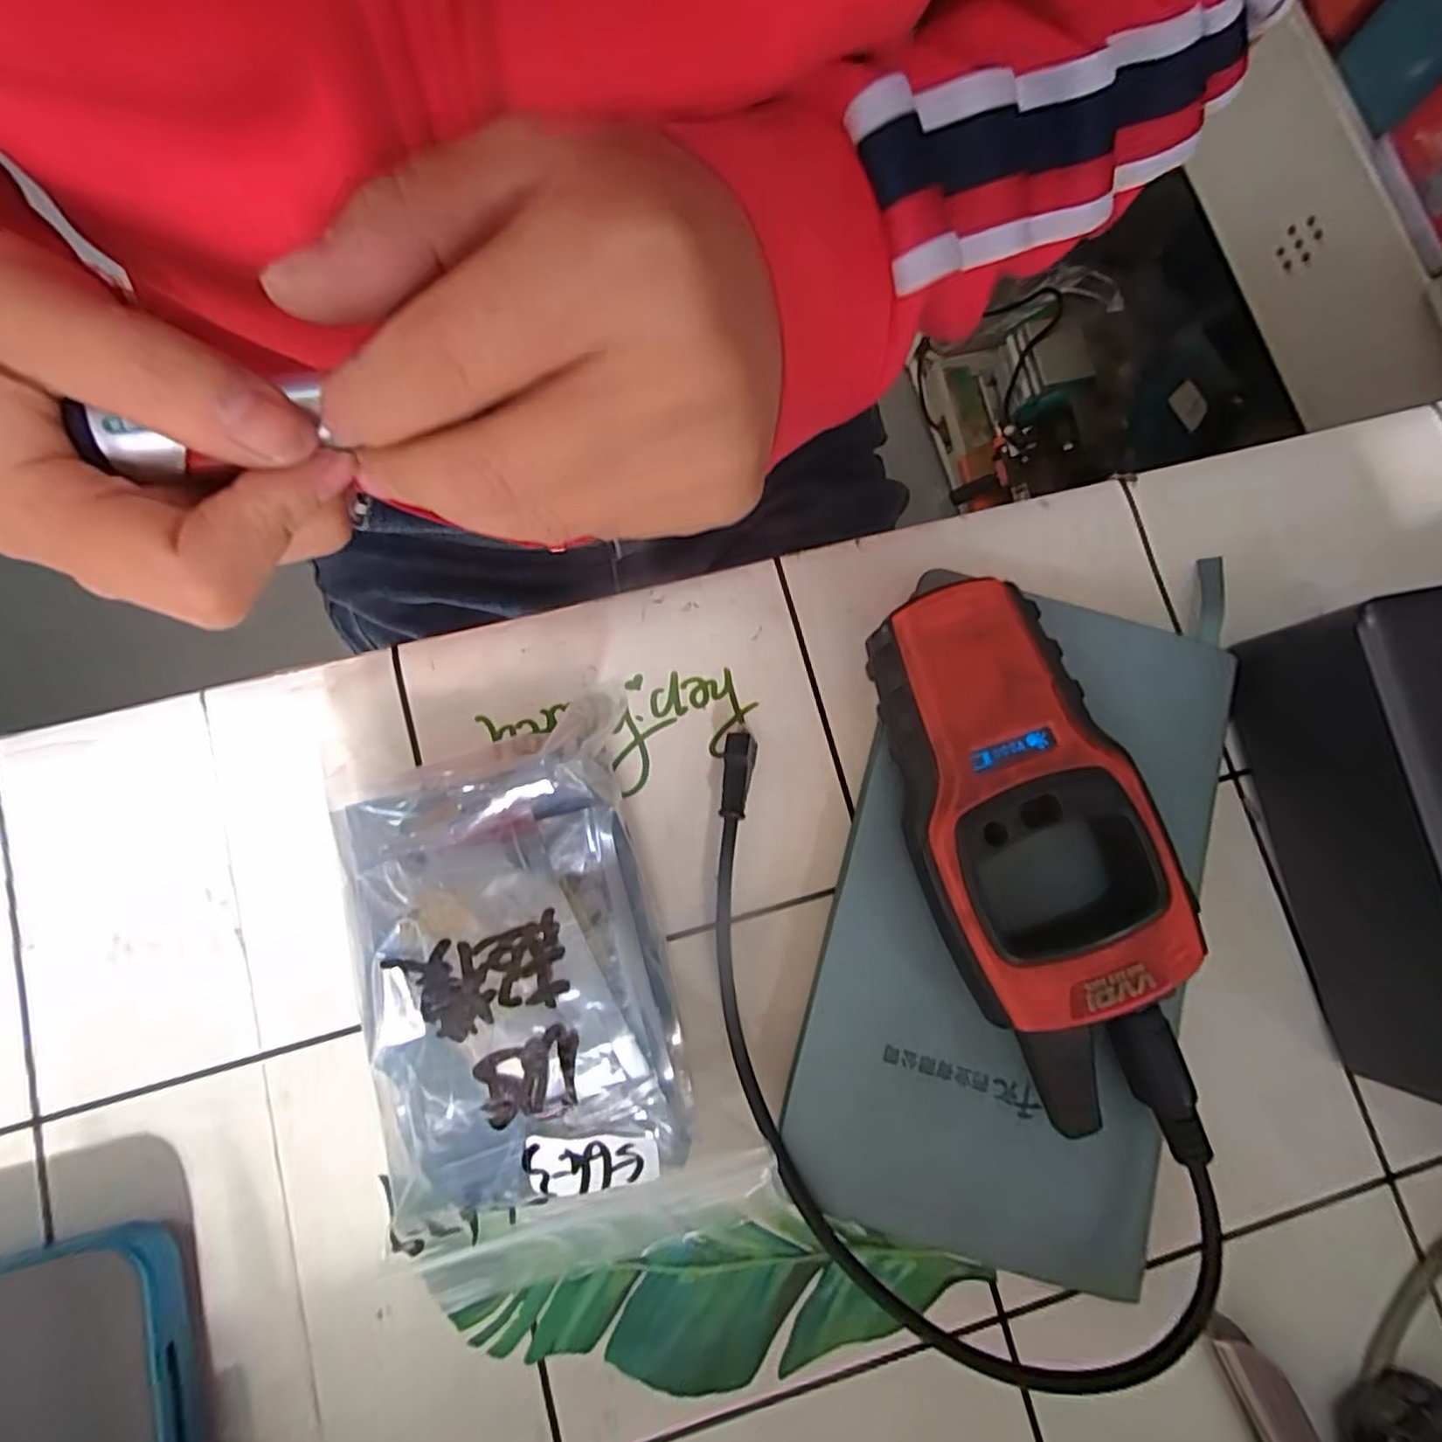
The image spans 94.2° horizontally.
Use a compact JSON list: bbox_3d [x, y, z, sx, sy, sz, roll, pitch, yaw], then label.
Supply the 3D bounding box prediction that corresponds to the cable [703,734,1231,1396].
[{"bbox_3d":[0.047,0.088,0.170,0.168,0.020,0.093,35,80,4],"label":"cable"}]

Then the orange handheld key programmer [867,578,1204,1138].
[{"bbox_3d":[0.079,0.029,0.176,0.056,0.033,0.125,-18,81,-6],"label":"orange handheld key programmer"}]

